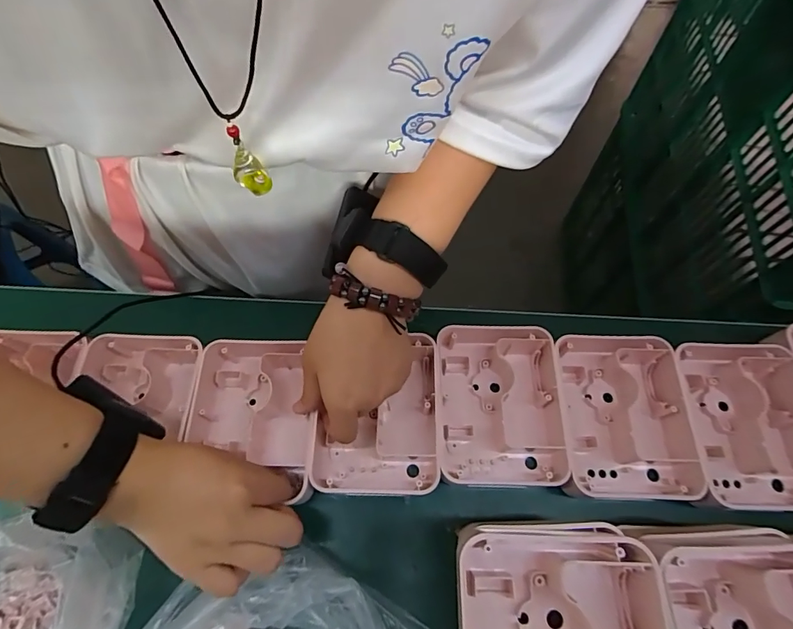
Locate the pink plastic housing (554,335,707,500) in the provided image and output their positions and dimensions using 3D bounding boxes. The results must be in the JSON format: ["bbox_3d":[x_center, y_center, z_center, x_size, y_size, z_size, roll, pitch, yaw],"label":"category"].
[{"bbox_3d":[0.182,0.081,0.357,0.100,0.036,0.134,0,65,0],"label":"pink plastic housing"}]

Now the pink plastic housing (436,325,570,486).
[{"bbox_3d":[0.085,0.073,0.360,0.102,0.037,0.126,1,65,0],"label":"pink plastic housing"}]

